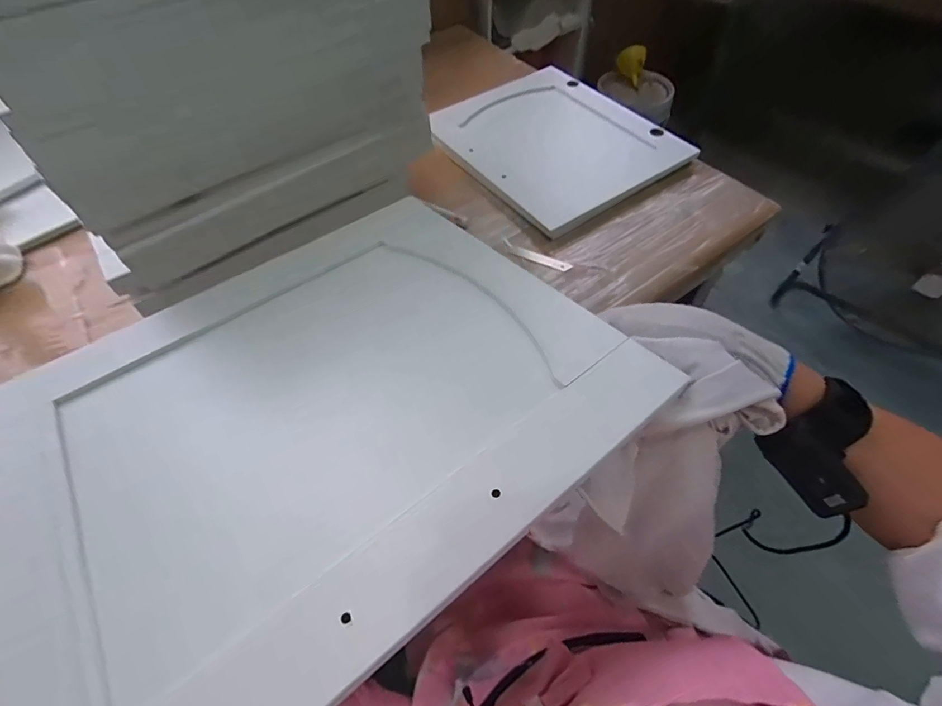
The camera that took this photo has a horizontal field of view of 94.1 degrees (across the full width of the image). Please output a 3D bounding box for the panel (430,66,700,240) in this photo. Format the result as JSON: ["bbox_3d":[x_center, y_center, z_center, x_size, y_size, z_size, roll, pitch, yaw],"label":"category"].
[{"bbox_3d":[0.154,-0.384,0.802,0.342,0.035,0.350,-33,68,-15],"label":"panel"}]

